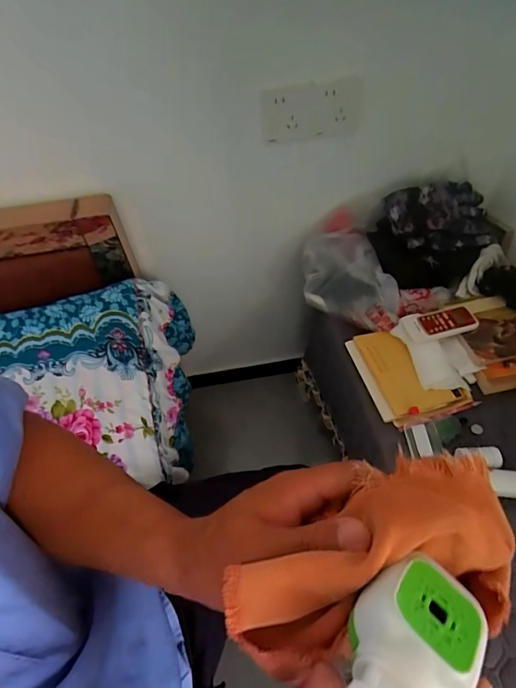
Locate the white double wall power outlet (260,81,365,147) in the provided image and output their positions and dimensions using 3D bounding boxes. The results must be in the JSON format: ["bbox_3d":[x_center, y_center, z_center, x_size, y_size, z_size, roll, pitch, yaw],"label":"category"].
[{"bbox_3d":[0.094,-0.388,0.665,0.180,0.120,0.020,-10,76,-5],"label":"white double wall power outlet"}]

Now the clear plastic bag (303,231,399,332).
[{"bbox_3d":[0.183,-0.133,0.805,0.171,0.084,0.215,-1,54,3],"label":"clear plastic bag"}]

